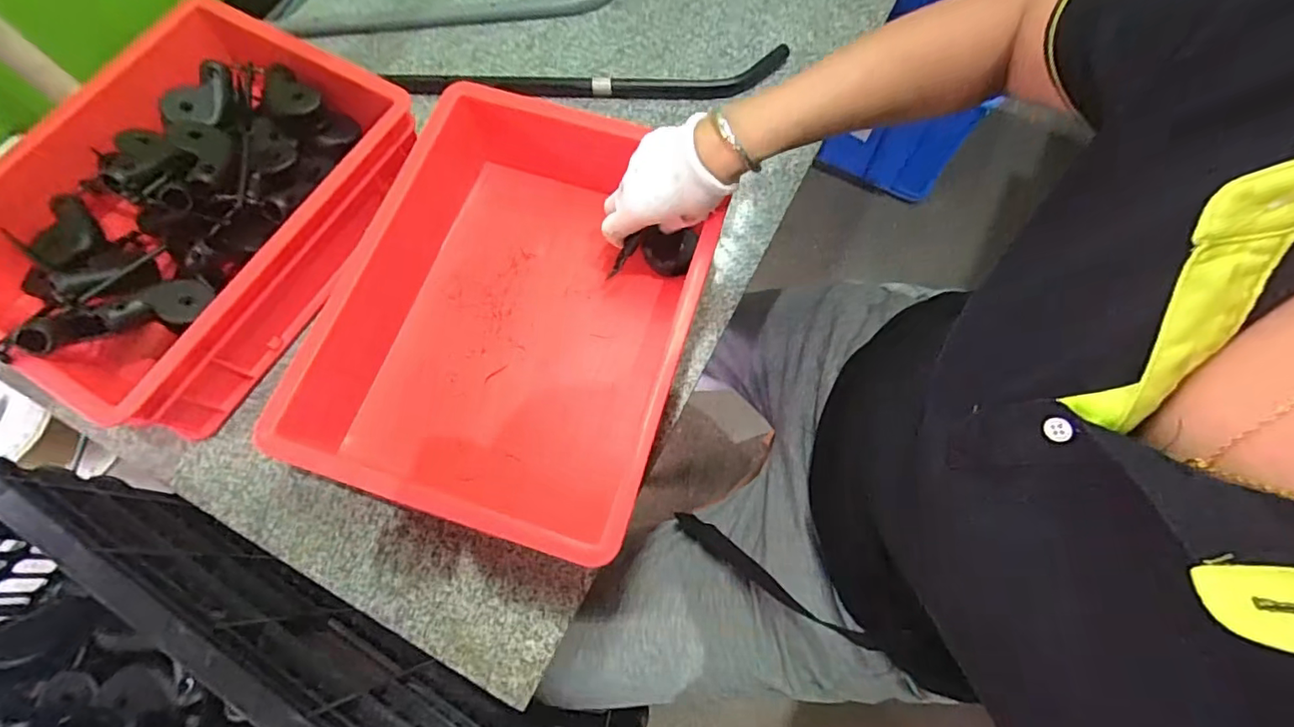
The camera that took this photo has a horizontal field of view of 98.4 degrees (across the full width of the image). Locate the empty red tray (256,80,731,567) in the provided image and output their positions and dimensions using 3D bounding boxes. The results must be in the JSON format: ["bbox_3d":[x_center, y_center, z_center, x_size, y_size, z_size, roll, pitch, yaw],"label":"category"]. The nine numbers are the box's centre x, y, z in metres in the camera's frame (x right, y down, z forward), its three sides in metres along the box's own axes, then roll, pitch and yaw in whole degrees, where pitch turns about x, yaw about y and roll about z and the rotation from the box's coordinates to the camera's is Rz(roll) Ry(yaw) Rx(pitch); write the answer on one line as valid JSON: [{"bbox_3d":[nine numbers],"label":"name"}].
[{"bbox_3d":[-0.107,-0.047,0.465,0.269,0.092,0.338,17,73,7],"label":"empty red tray"}]

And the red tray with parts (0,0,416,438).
[{"bbox_3d":[-0.395,-0.140,0.489,0.256,0.096,0.333,28,74,10],"label":"red tray with parts"}]

